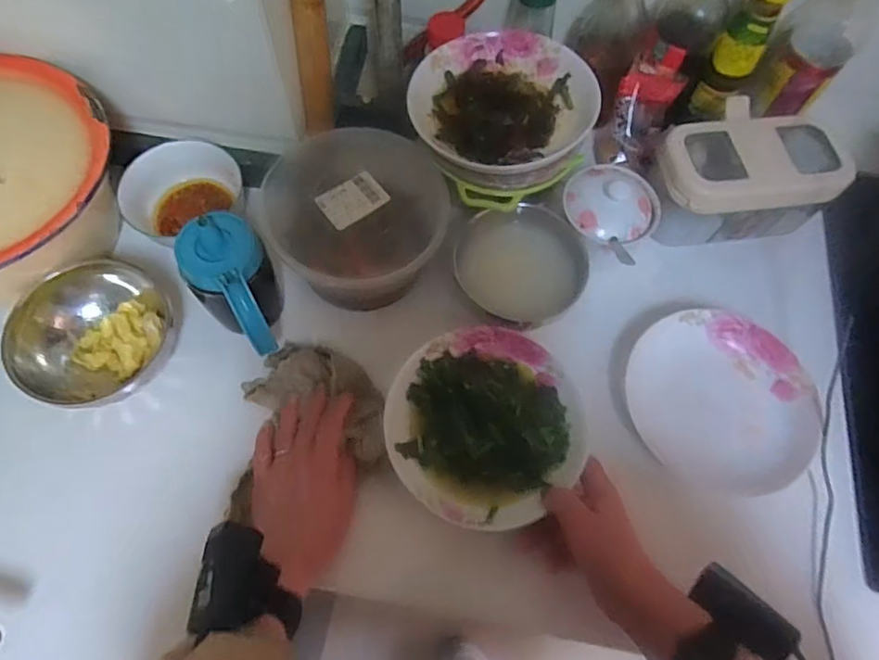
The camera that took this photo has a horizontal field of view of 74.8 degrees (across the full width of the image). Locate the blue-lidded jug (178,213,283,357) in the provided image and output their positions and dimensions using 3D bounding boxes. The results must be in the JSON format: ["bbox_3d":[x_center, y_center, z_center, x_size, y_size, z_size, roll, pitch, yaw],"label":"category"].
[{"bbox_3d":[-0.173,-0.026,0.513,0.071,0.117,0.110,-27,70,-14],"label":"blue-lidded jug"}]

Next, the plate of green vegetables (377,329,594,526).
[{"bbox_3d":[0.042,0.080,0.517,0.173,0.028,0.170,1,66,-2],"label":"plate of green vegetables"}]

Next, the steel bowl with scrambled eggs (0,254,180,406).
[{"bbox_3d":[-0.308,0.005,0.519,0.137,0.065,0.119,-32,71,-16],"label":"steel bowl with scrambled eggs"}]

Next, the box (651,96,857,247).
[{"bbox_3d":[0.313,-0.169,0.611,0.187,0.087,0.123,-6,66,-6],"label":"box"}]

